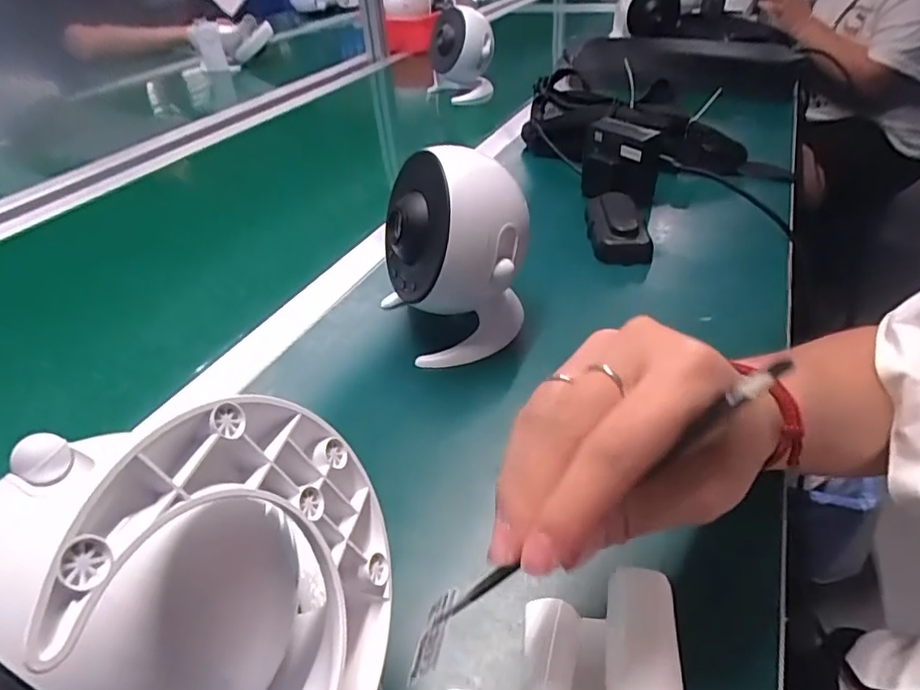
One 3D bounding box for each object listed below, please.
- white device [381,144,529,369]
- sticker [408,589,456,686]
[{"bbox_3d":[-0.004,-0.063,0.416,0.104,0.137,0.093,-3,38,1],"label":"white device"},{"bbox_3d":[-0.009,0.093,0.182,0.009,0.008,0.032,7,30,13],"label":"sticker"}]

